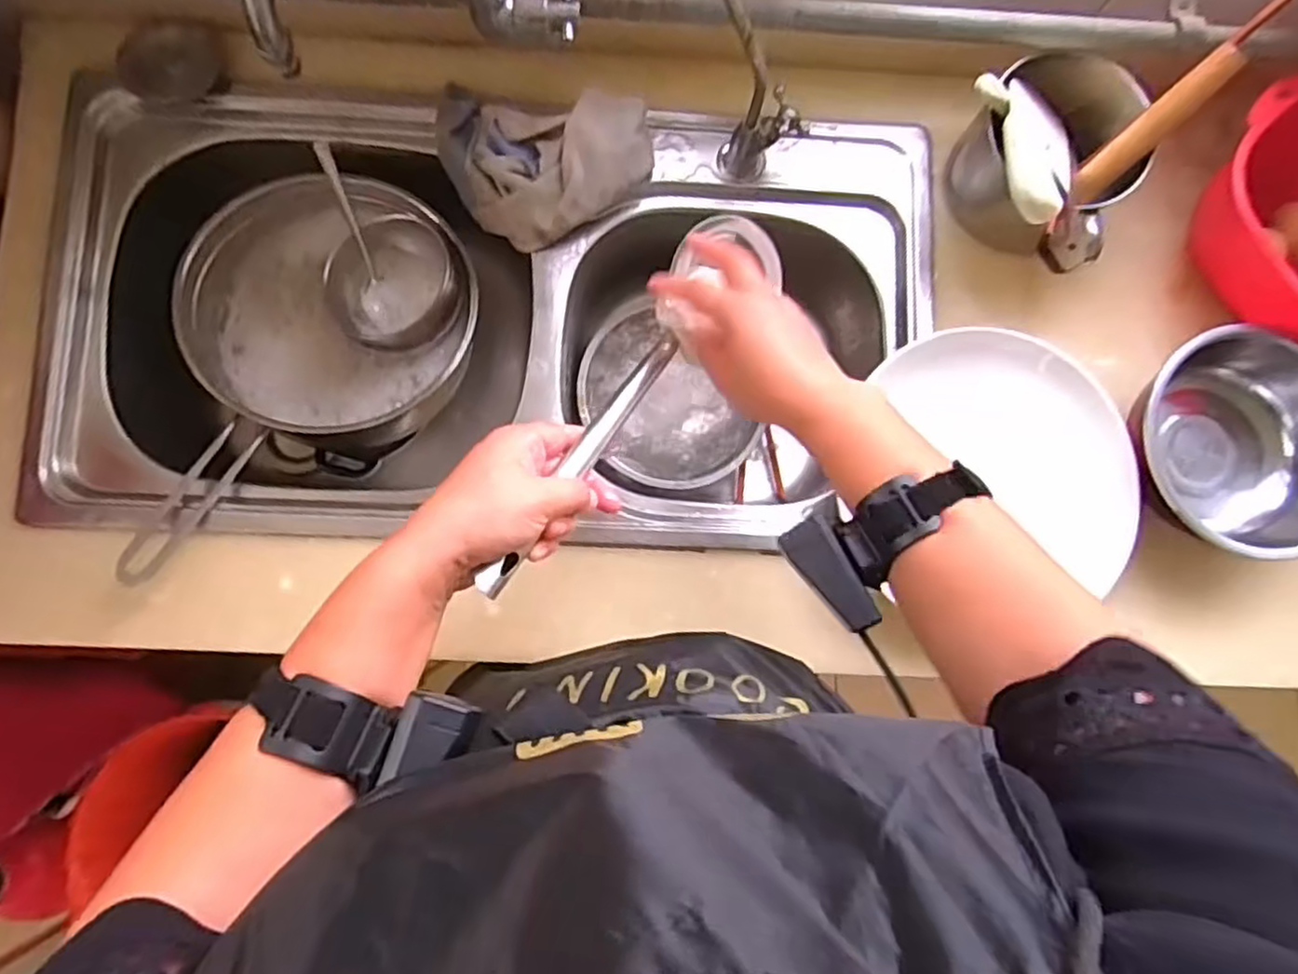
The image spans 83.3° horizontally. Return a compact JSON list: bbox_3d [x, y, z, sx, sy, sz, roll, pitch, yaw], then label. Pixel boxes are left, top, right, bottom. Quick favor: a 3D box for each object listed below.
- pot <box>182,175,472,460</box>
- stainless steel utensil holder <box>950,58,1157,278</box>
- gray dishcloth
[{"bbox_3d":[-0.287,-0.159,0.688,0.244,0.107,0.231,0,82,-3],"label":"pot"},{"bbox_3d":[0.341,-0.274,0.615,0.144,0.101,0.124,44,82,3],"label":"stainless steel utensil holder"},{"bbox_3d":[-0.093,-0.267,0.623,0.179,0.079,0.110,7,82,-2],"label":"gray dishcloth"}]

